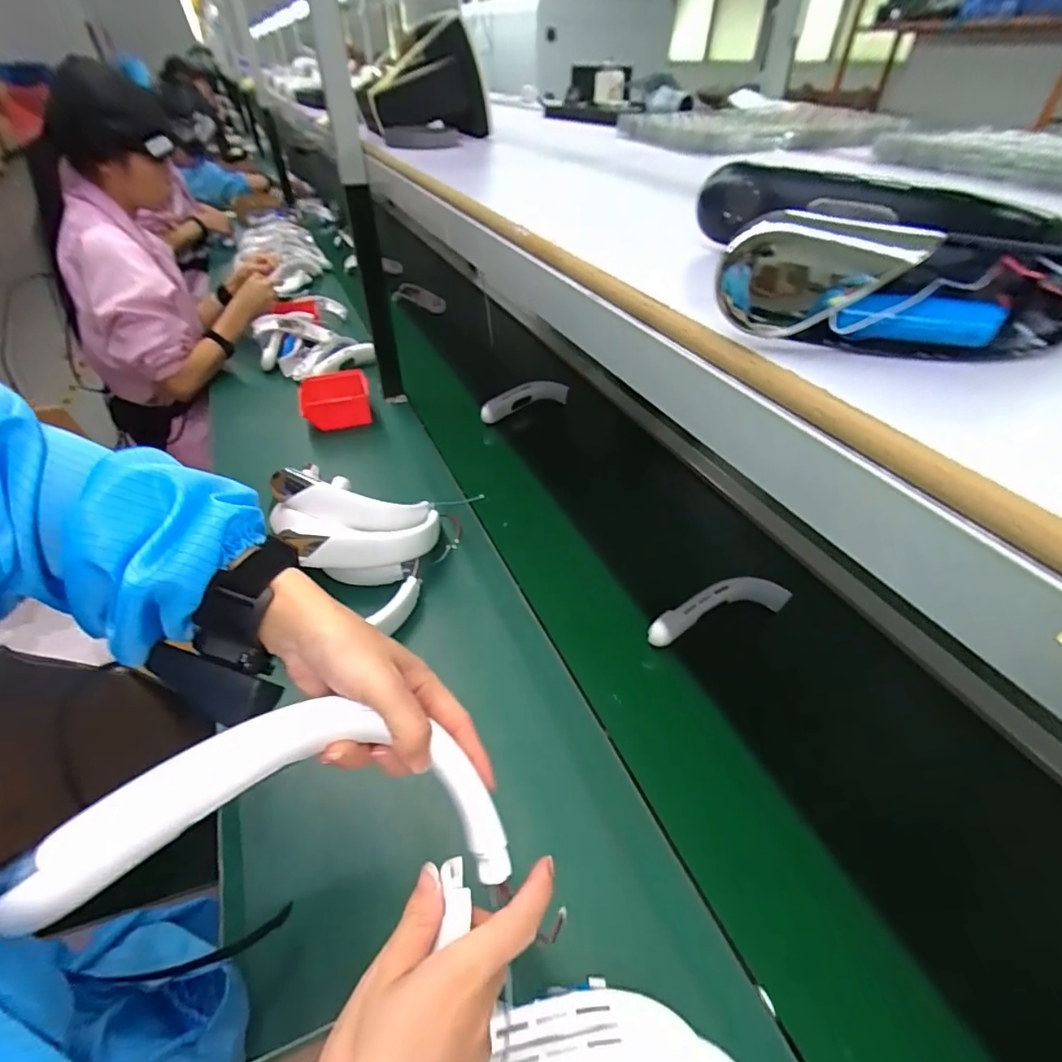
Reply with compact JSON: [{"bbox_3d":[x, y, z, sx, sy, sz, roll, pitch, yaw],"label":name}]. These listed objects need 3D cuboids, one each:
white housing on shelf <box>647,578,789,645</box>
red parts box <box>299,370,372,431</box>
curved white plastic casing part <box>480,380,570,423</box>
[{"bbox_3d":[0.239,0.098,0.682,0.194,0.041,0.044,-13,44,-14],"label":"white housing on shelf"},{"bbox_3d":[-0.395,-0.259,1.058,0.139,0.074,0.128,-10,44,-11],"label":"red parts box"},{"bbox_3d":[-0.019,-0.275,1.110,0.198,0.050,0.050,-18,46,-18],"label":"curved white plastic casing part"}]

